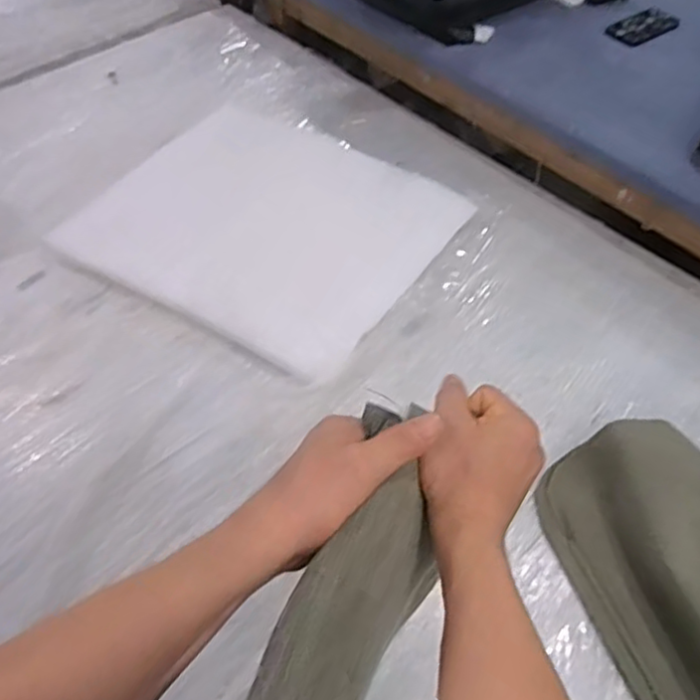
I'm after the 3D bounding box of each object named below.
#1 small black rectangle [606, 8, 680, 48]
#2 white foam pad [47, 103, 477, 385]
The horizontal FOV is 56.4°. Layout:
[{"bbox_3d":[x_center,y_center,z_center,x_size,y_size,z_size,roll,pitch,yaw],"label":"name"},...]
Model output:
[{"bbox_3d":[0.629,-0.688,1.389,0.157,0.014,0.090,-30,58,-22],"label":"small black rectangle"},{"bbox_3d":[-0.141,-0.240,1.183,0.575,0.037,0.519,28,57,19],"label":"white foam pad"}]

